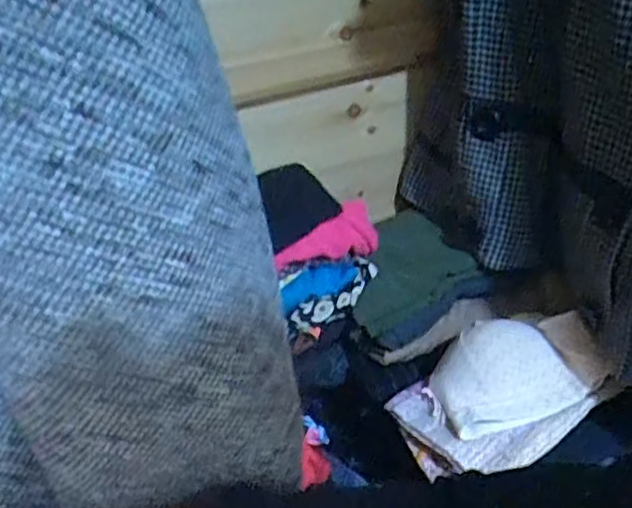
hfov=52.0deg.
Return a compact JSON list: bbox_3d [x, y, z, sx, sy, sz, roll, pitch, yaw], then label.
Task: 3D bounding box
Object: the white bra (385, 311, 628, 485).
[{"bbox_3d":[0.199,0.147,0.711,0.204,0.099,0.140,-17,32,-19],"label":"white bra"}]

